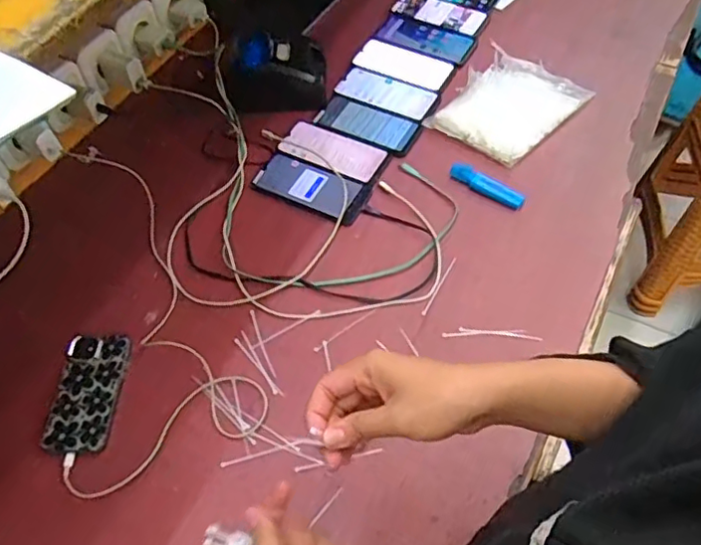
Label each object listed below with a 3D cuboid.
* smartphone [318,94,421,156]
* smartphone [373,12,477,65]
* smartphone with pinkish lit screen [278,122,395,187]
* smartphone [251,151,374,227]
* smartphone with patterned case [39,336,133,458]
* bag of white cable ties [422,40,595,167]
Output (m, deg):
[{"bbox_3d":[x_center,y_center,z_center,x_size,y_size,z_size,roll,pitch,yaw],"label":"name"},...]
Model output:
[{"bbox_3d":[0.026,-0.230,0.940,0.156,0.014,0.076,25,60,18],"label":"smartphone"},{"bbox_3d":[0.135,-0.418,1.056,0.167,0.014,0.090,19,58,14],"label":"smartphone"},{"bbox_3d":[-0.026,-0.181,0.897,0.160,0.016,0.070,23,64,13],"label":"smartphone with pinkish lit screen"},{"bbox_3d":[-0.061,-0.127,0.868,0.177,0.009,0.078,23,60,17],"label":"smartphone"},{"bbox_3d":[-0.306,0.138,0.700,0.072,0.008,0.144,-1,56,1],"label":"smartphone with patterned case"},{"bbox_3d":[0.254,-0.272,0.943,0.168,0.032,0.237,35,63,22],"label":"bag of white cable ties"}]

